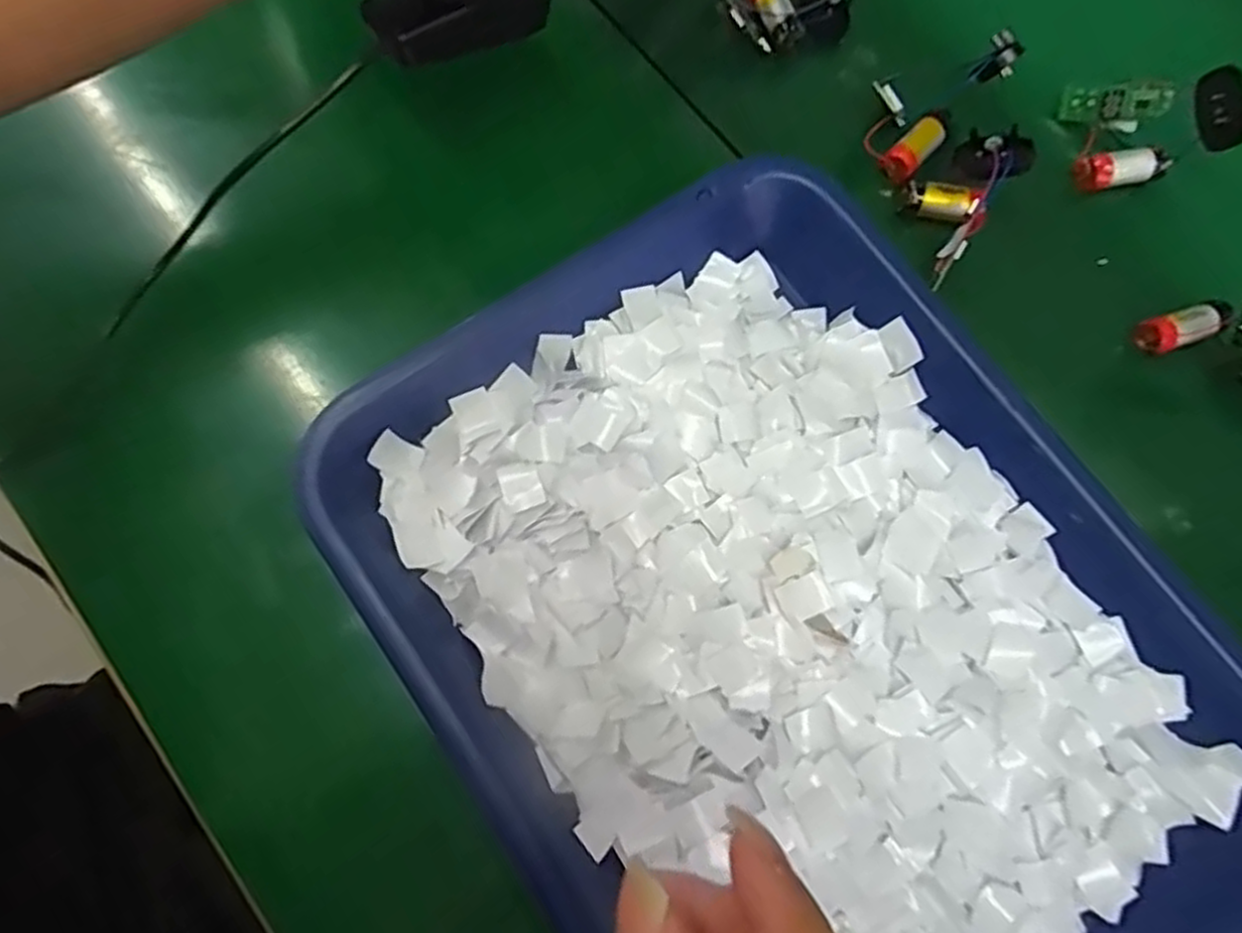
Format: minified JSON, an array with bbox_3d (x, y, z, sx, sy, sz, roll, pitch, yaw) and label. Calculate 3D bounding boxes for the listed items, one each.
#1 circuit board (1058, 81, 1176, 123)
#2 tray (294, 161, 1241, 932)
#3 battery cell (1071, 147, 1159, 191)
[{"bbox_3d":[0.232,-0.171,0.355,0.045,0.015,0.004,12,28,31],"label":"circuit board"},{"bbox_3d":[0.065,0.062,0.281,0.253,0.032,0.335,-32,78,-10],"label":"tray"},{"bbox_3d":[0.230,-0.138,0.352,0.034,0.011,0.015,-6,75,13],"label":"battery cell"}]

